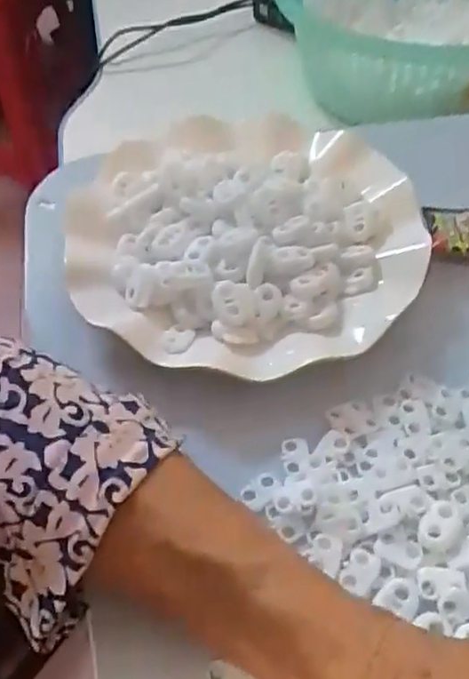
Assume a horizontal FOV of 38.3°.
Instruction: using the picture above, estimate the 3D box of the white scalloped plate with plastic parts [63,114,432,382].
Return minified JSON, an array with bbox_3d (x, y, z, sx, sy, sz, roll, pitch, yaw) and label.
[{"bbox_3d":[0.005,-0.056,0.362,0.181,0.029,0.183,-1,52,2],"label":"white scalloped plate with plastic parts"}]

